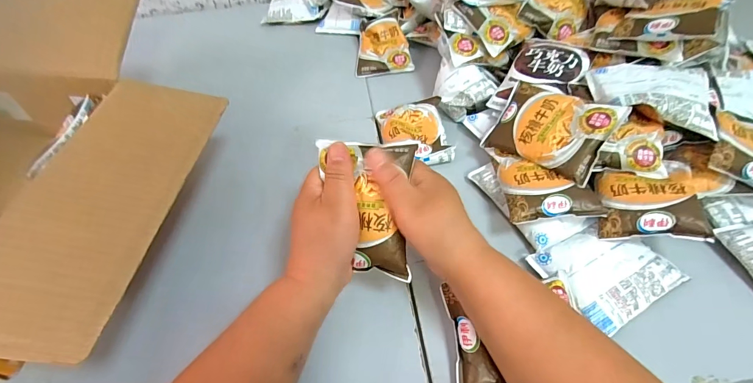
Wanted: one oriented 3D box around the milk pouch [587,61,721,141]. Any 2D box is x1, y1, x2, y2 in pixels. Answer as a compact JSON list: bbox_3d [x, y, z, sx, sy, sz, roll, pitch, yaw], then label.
[{"bbox_3d":[0.315,-0.111,0.415,0.126,0.031,0.088,13,55,13],"label":"milk pouch"}]

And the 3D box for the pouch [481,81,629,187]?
[{"bbox_3d":[0.202,-0.076,0.423,0.124,0.019,0.097,31,86,35],"label":"pouch"}]

